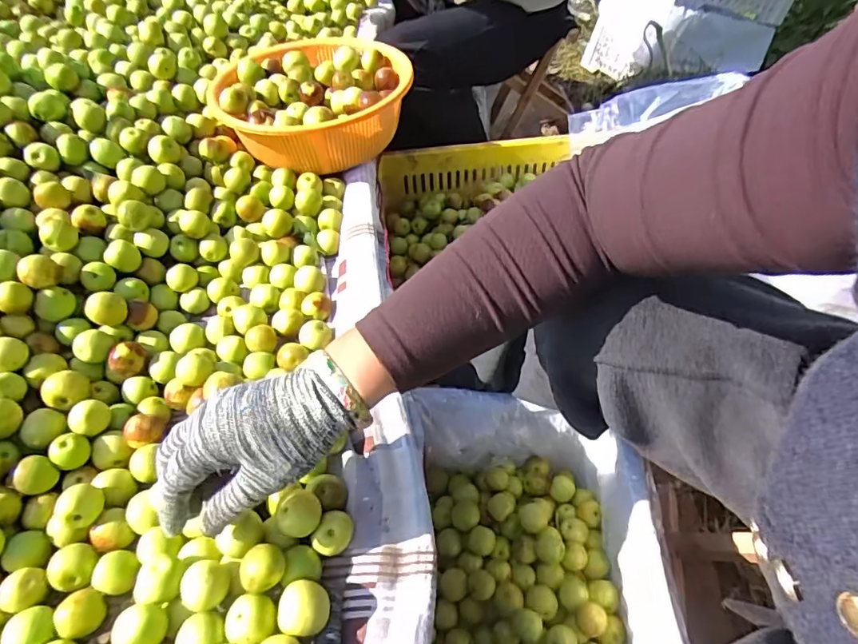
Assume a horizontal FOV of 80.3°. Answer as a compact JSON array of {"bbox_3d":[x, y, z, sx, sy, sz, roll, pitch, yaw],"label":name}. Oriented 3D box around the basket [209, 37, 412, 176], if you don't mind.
[{"bbox_3d":[-0.159,-0.304,0.710,0.260,0.080,0.247,-1,50,2],"label":"basket"}]

